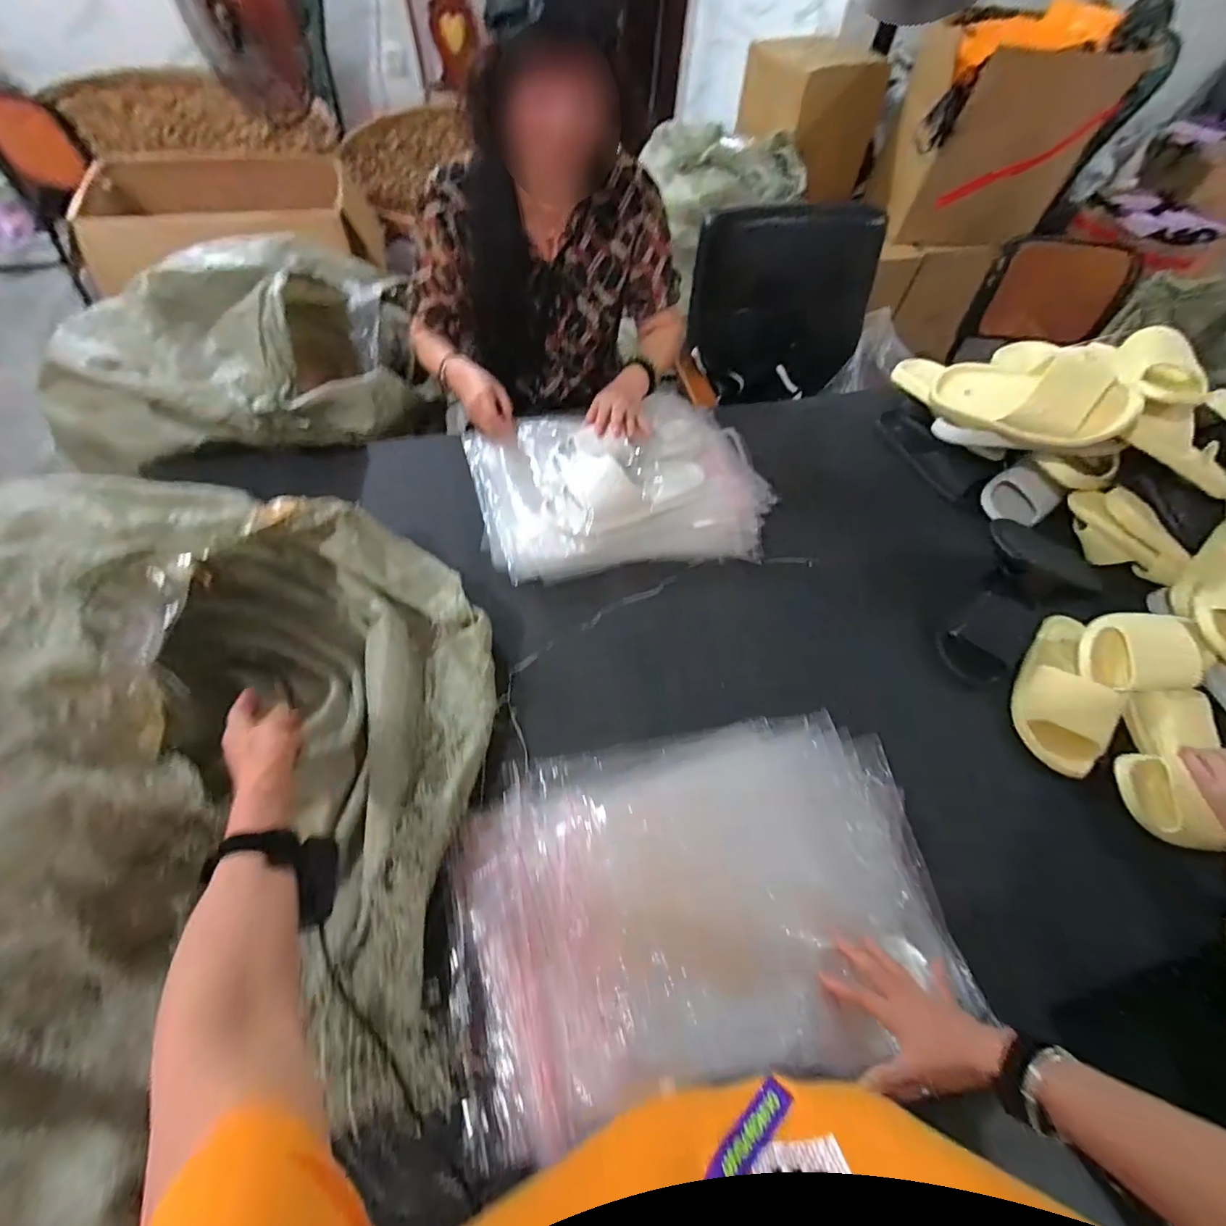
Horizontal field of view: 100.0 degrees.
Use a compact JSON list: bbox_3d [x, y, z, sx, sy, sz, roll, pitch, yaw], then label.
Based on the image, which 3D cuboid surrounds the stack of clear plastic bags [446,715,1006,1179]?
[{"bbox_3d":[0.096,0.305,0.556,0.515,0.048,0.336,-8,60,-9],"label":"stack of clear plastic bags"}]

